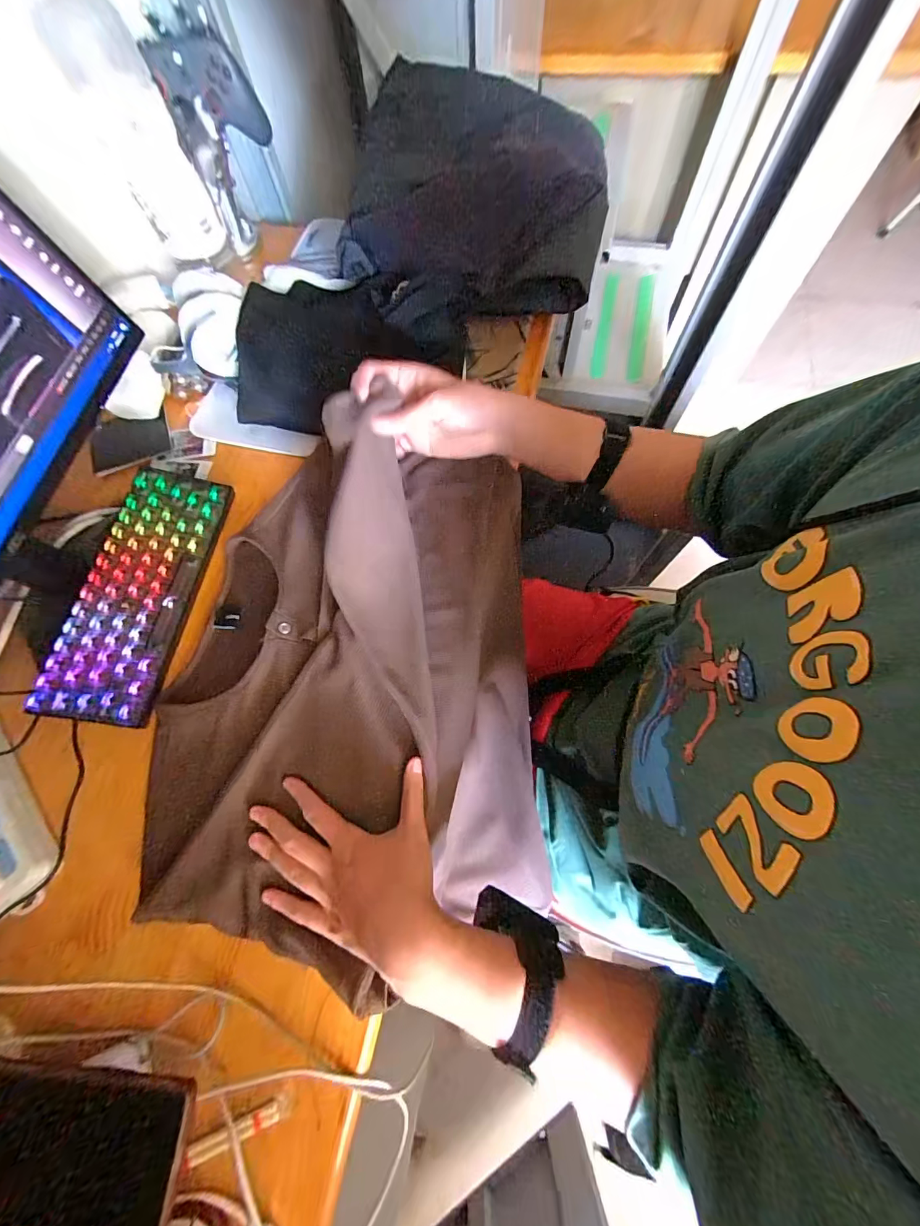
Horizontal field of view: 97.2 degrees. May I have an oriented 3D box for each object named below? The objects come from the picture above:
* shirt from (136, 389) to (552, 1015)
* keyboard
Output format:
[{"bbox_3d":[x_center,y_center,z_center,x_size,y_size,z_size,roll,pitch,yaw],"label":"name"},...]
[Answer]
[{"bbox_3d":[-0.107,0.080,0.442,0.374,0.304,0.488,-7,69,1],"label":"shirt"},{"bbox_3d":[-0.350,-0.030,0.448,0.100,0.037,0.286,6,70,5],"label":"keyboard"}]

